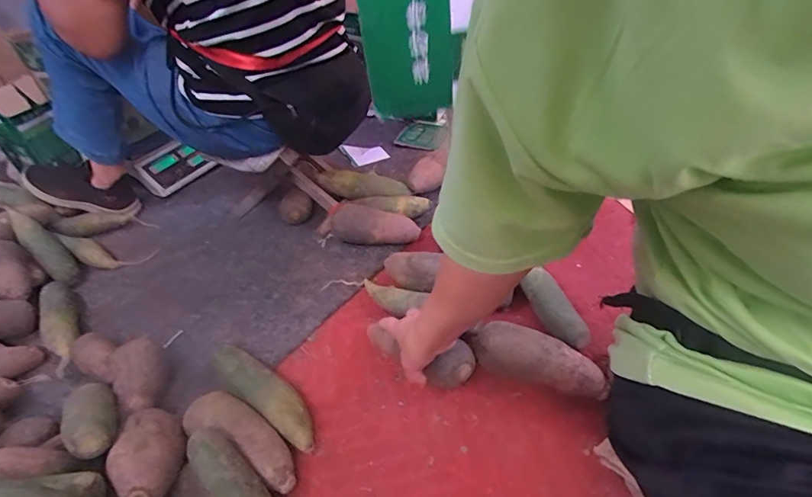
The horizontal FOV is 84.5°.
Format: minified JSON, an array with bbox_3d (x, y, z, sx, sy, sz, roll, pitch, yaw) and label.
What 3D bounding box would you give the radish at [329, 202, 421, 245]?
[{"bbox_3d":[-0.068,-0.044,0.890,0.190,0.062,0.086,4,41,12],"label":"radish"}]

